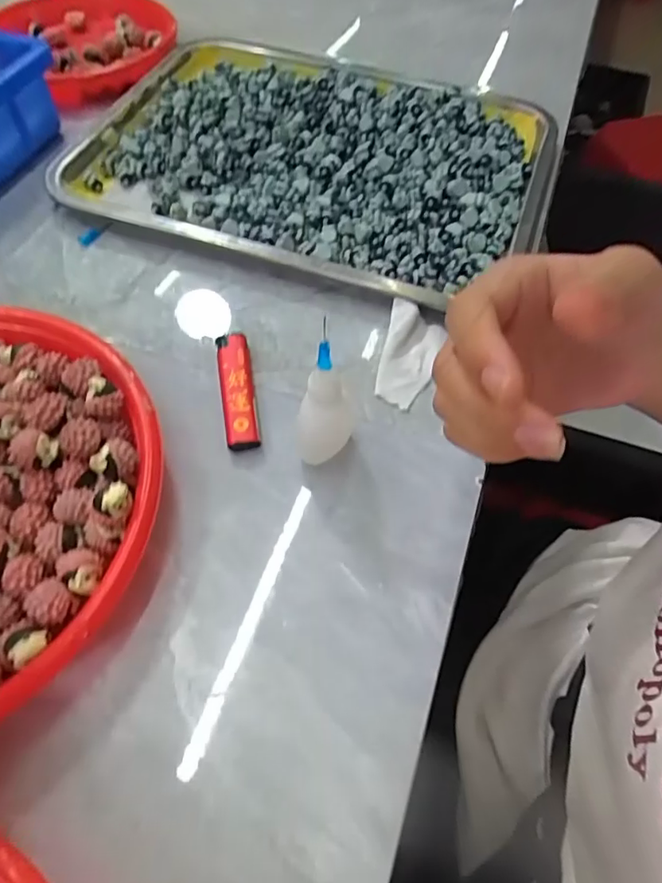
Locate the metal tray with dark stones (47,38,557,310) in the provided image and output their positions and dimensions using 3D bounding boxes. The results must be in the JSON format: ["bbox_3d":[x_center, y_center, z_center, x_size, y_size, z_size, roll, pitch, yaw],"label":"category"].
[{"bbox_3d":[-0.015,-0.228,0.412,0.342,0.023,0.250,18,61,10],"label":"metal tray with dark stones"}]

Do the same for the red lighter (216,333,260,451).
[{"bbox_3d":[-0.055,-0.030,0.310,0.019,0.011,0.078,-9,60,-6],"label":"red lighter"}]

